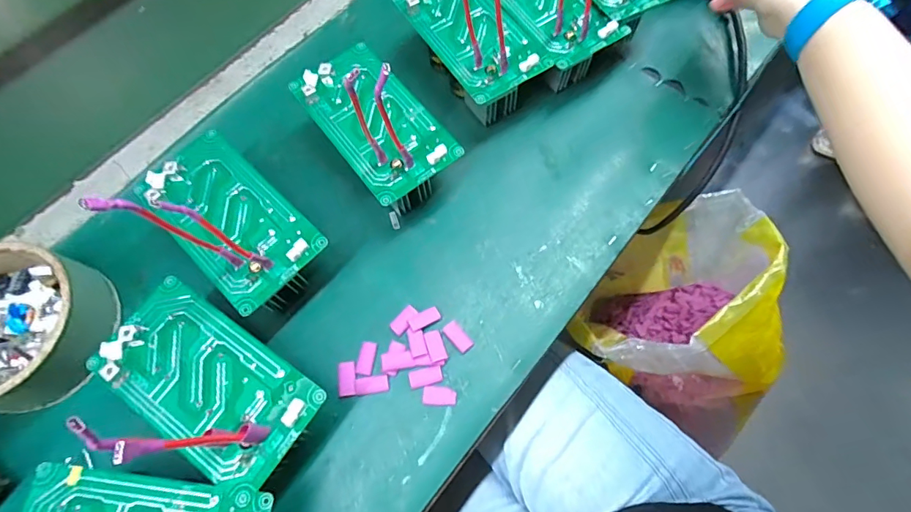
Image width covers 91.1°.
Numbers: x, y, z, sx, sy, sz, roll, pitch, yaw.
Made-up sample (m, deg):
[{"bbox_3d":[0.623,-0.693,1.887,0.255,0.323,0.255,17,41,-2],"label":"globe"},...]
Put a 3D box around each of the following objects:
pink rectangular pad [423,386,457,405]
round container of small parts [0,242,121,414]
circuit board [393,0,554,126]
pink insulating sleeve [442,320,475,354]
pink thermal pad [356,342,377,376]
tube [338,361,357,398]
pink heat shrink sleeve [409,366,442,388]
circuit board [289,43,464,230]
[{"bbox_3d":[-0.012,0.105,0.336,0.024,0.004,0.013,1,68,3],"label":"pink rectangular pad"},{"bbox_3d":[-0.338,0.055,0.344,0.131,0.049,0.121,-1,68,2],"label":"round container of small parts"},{"bbox_3d":[0.017,-0.215,0.390,0.091,0.140,0.151,-31,70,-10],"label":"circuit board"},{"bbox_3d":[0.003,0.063,0.352,0.013,0.004,0.026,-37,71,-12],"label":"pink insulating sleeve"},{"bbox_3d":[-0.070,0.080,0.351,0.011,0.005,0.025,8,68,6],"label":"pink thermal pad"},{"bbox_3d":[-0.083,0.095,0.345,0.013,0.005,0.025,-10,68,-1],"label":"tube"},{"bbox_3d":[-0.023,0.092,0.340,0.025,0.004,0.012,-11,68,-2],"label":"pink heat shrink sleeve"},{"bbox_3d":[-0.068,-0.107,0.394,0.081,0.065,0.152,-36,71,-11],"label":"circuit board"}]

